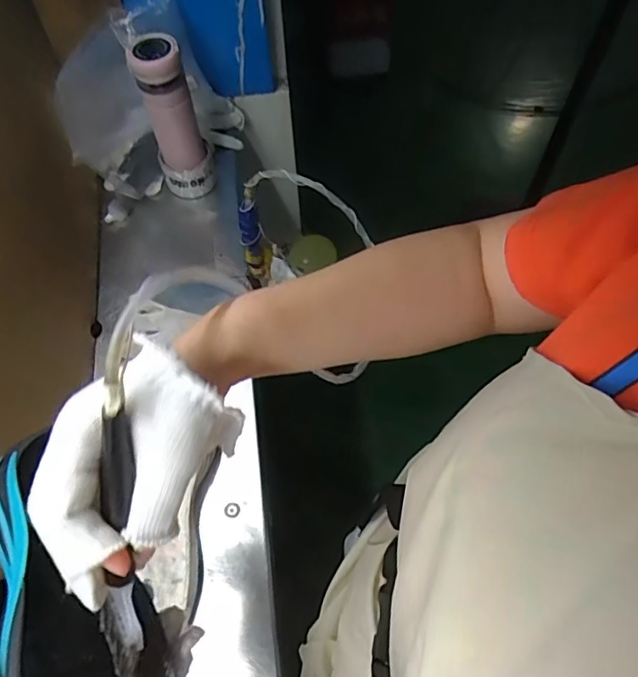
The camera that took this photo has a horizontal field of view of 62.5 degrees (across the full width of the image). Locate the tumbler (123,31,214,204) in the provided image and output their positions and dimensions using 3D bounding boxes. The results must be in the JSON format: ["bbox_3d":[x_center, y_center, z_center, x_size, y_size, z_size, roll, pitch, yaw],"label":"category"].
[{"bbox_3d":[-0.213,-0.315,0.779,0.080,0.235,0.067,-20,64,-8],"label":"tumbler"}]

